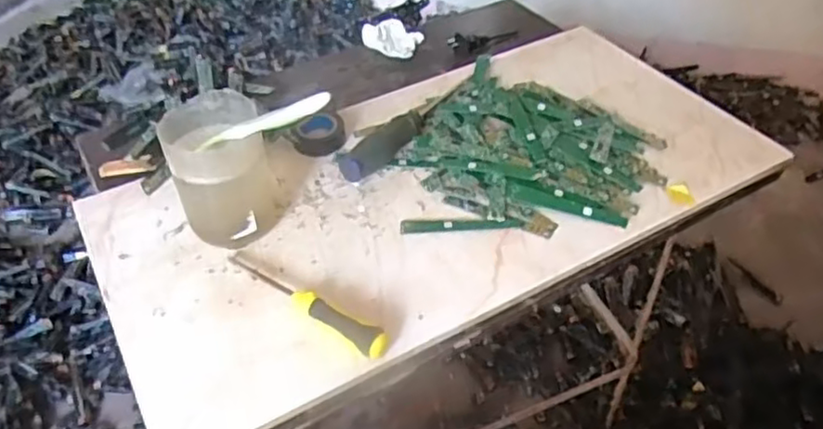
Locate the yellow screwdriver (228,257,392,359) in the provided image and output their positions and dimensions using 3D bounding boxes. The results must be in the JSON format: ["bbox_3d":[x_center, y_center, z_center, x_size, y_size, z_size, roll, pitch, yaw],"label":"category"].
[{"bbox_3d":[-0.082,0.061,0.506,0.154,0.019,0.020,27,49,27],"label":"yellow screwdriver"}]

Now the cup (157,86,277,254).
[{"bbox_3d":[-0.151,-0.032,0.544,0.072,0.101,0.077,0,42,0],"label":"cup"}]

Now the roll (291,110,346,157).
[{"bbox_3d":[-0.089,-0.080,0.657,0.049,0.021,0.049,0,42,0],"label":"roll"}]

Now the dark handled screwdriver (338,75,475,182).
[{"bbox_3d":[0.002,-0.086,0.652,0.025,0.025,0.192,29,50,29],"label":"dark handled screwdriver"}]

